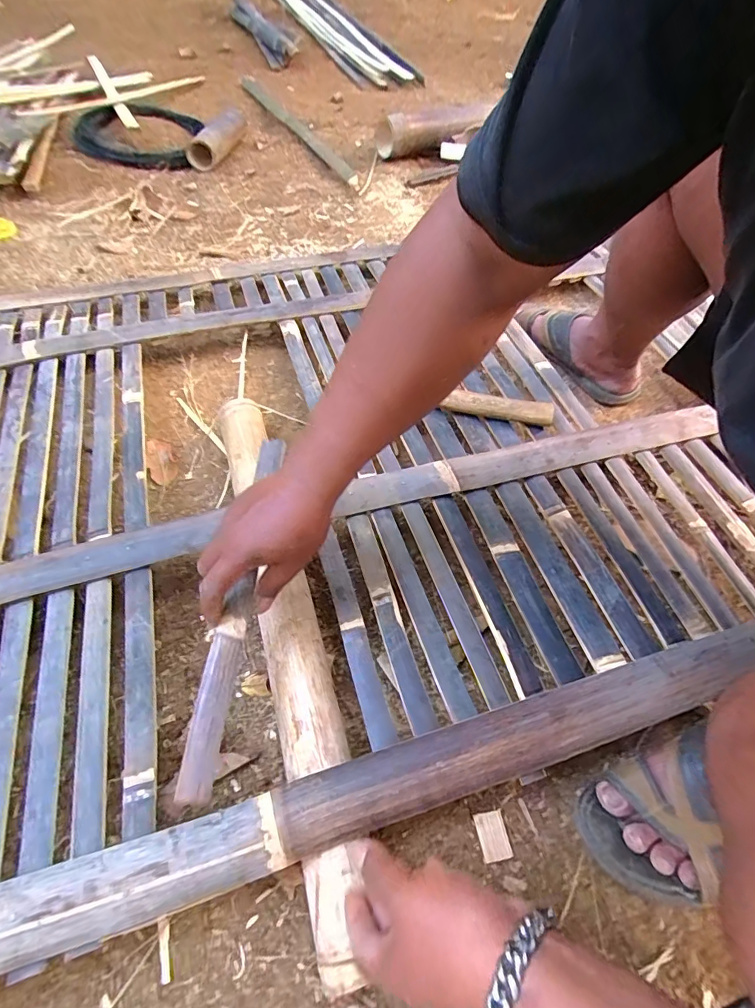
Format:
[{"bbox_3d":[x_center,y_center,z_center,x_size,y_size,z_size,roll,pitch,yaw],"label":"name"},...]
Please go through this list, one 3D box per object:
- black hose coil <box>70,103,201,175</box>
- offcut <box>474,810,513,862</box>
[{"bbox_3d":[-0.593,-0.922,1.175,0.293,0.047,0.389,-17,60,-13],"label":"black hose coil"},{"bbox_3d":[0.104,0.298,0.425,0.027,0.005,0.035,-8,59,-8],"label":"offcut"}]

